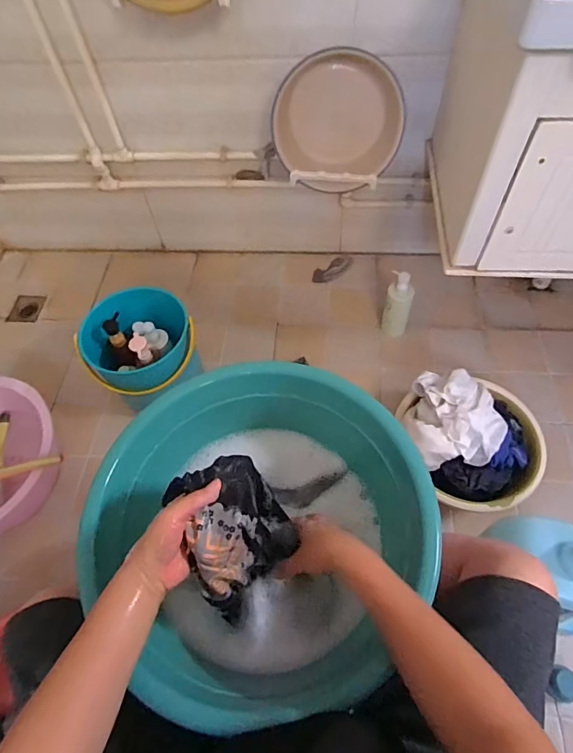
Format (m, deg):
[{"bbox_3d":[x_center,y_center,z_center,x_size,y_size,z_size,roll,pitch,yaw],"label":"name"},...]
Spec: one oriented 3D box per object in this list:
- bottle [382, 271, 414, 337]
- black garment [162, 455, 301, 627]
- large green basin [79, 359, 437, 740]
[{"bbox_3d":[0.308,-0.189,1.247,0.072,0.206,0.074,11,60,10],"label":"bottle"},{"bbox_3d":[-0.065,0.180,0.526,0.117,0.176,0.131,39,68,23],"label":"black garment"},{"bbox_3d":[-0.036,0.202,0.606,0.403,0.159,0.389,-2,59,3],"label":"large green basin"}]

